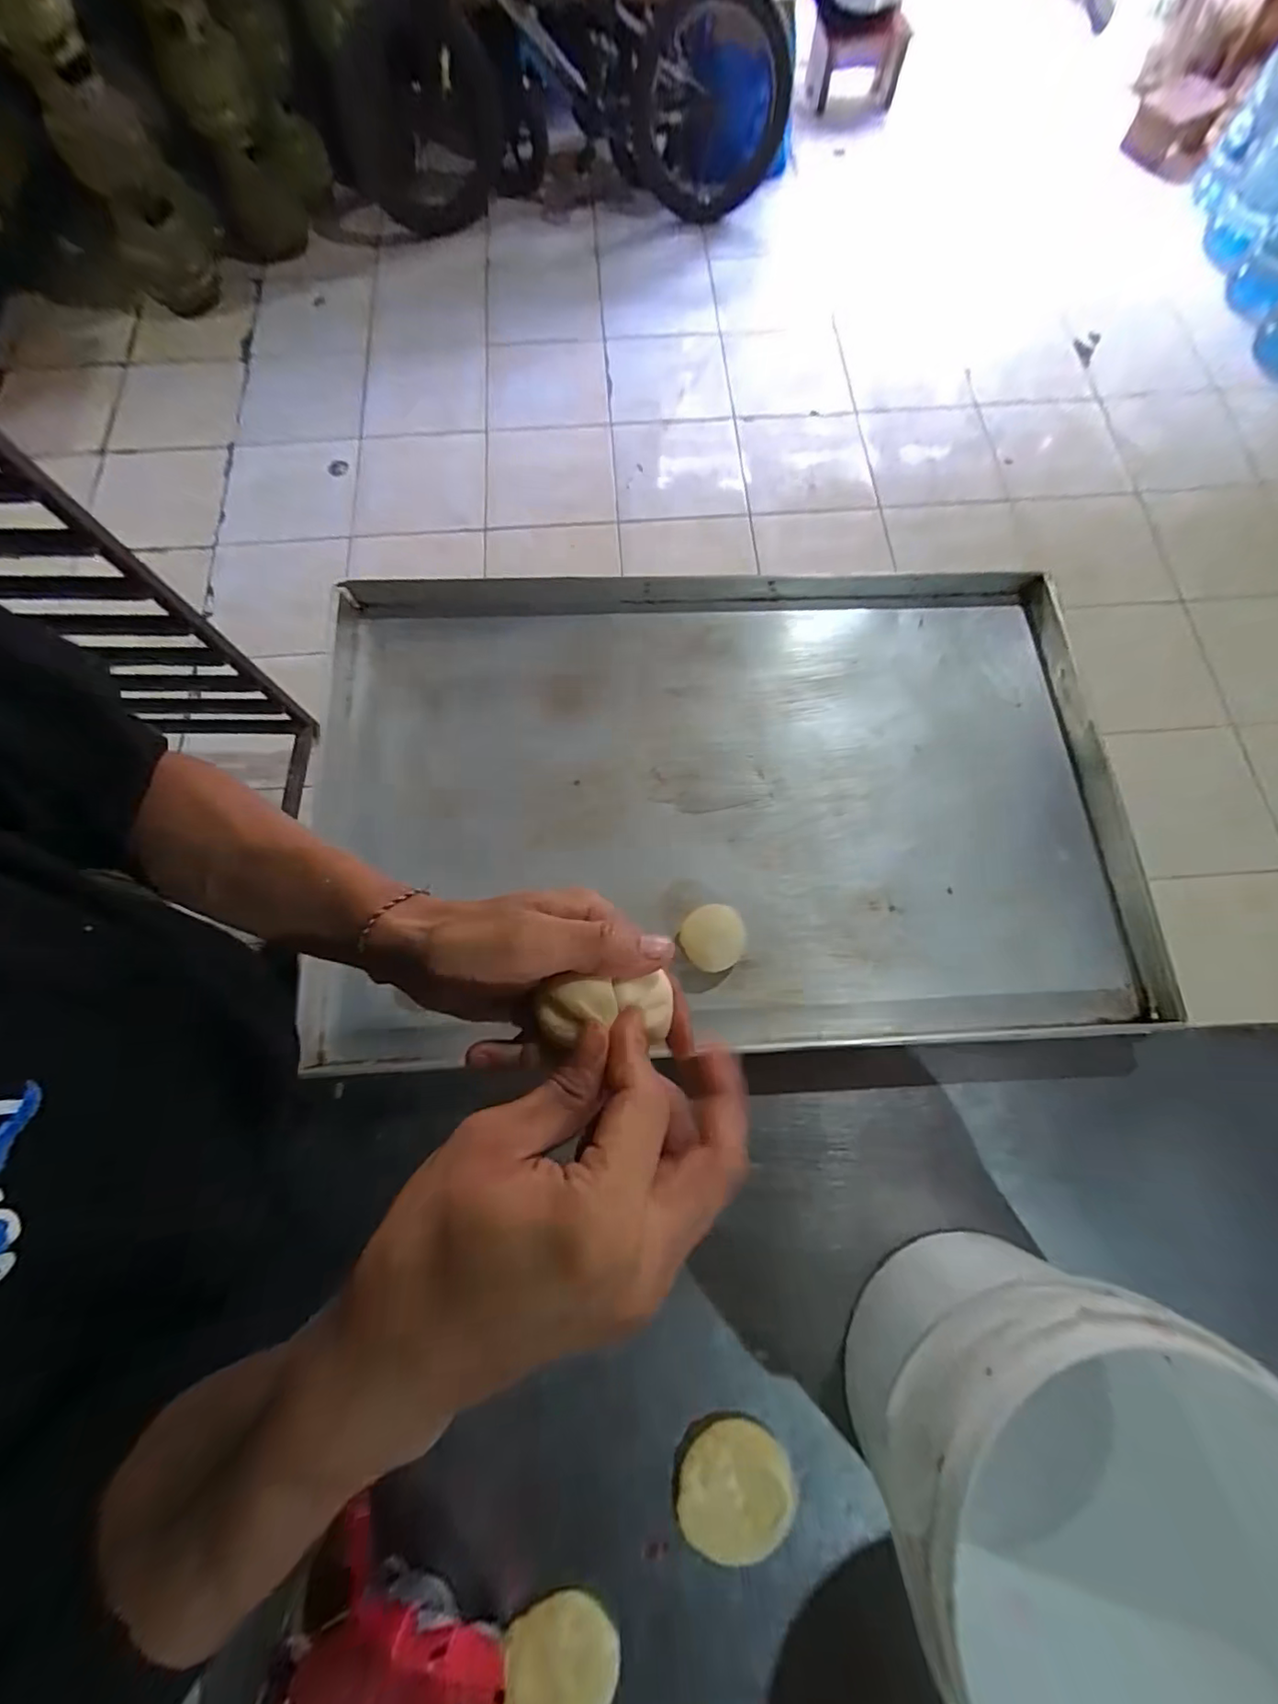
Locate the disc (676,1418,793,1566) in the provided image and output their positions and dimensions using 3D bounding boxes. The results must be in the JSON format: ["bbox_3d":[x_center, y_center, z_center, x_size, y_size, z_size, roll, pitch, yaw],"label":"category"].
[{"bbox_3d":[0.067,0.449,0.396,0.073,0.009,0.080,0,75,-1],"label":"disc"}]

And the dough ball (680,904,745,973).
[{"bbox_3d":[0.063,0.073,0.481,0.052,0.018,0.053,0,75,-1],"label":"dough ball"}]

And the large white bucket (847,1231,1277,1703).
[{"bbox_3d":[0.250,0.369,0.339,0.212,0.166,0.218,0,75,-1],"label":"large white bucket"}]

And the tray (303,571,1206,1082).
[{"bbox_3d":[0.072,-0.053,0.527,0.724,0.030,0.445,-2,75,-1],"label":"tray"}]

